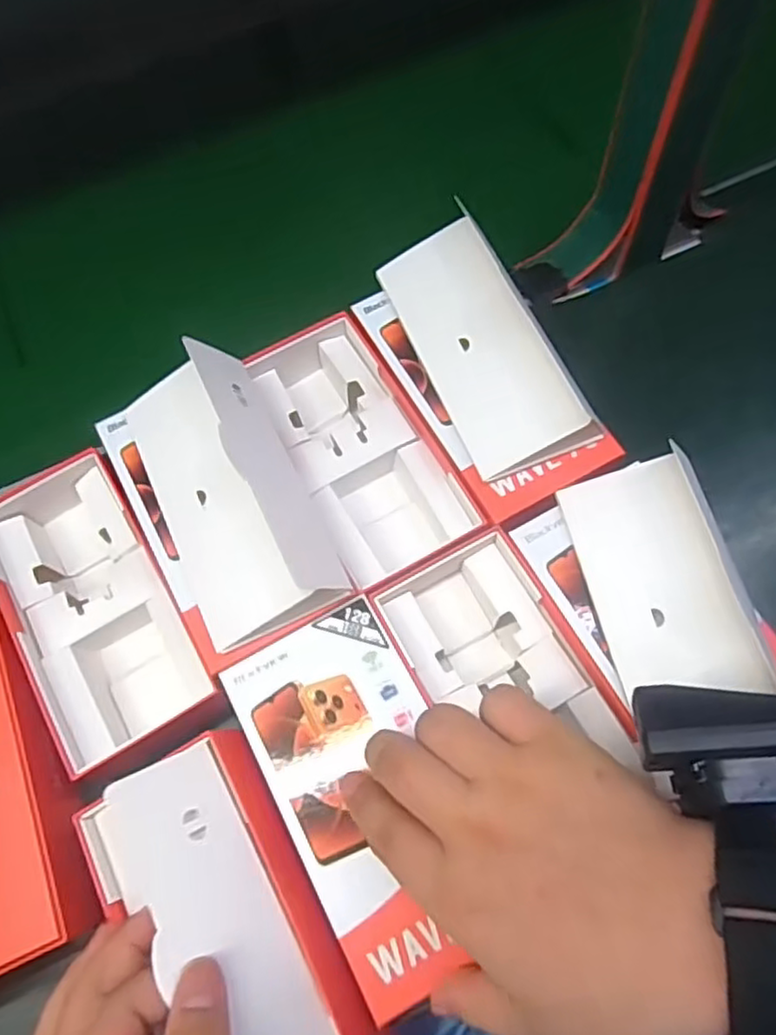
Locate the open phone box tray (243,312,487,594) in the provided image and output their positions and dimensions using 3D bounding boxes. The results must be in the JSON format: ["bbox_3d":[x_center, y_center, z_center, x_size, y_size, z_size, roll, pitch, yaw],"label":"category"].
[{"bbox_3d":[-0.019,-0.041,0.433,0.083,0.048,0.185,-26,67,-8],"label":"open phone box tray"}]

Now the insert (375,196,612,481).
[{"bbox_3d":[0.059,-0.109,0.401,0.076,0.045,0.165,-22,66,-6],"label":"insert"}]

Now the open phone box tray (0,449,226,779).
[{"bbox_3d":[-0.176,0.050,0.411,0.090,0.058,0.200,-30,67,-10],"label":"open phone box tray"}]

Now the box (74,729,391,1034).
[{"bbox_3d":[-0.069,0.193,0.312,0.082,0.043,0.168,-23,68,-41],"label":"box"}]

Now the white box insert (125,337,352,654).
[{"bbox_3d":[-0.092,-0.014,0.384,0.087,0.067,0.169,-25,66,-8],"label":"white box insert"}]

